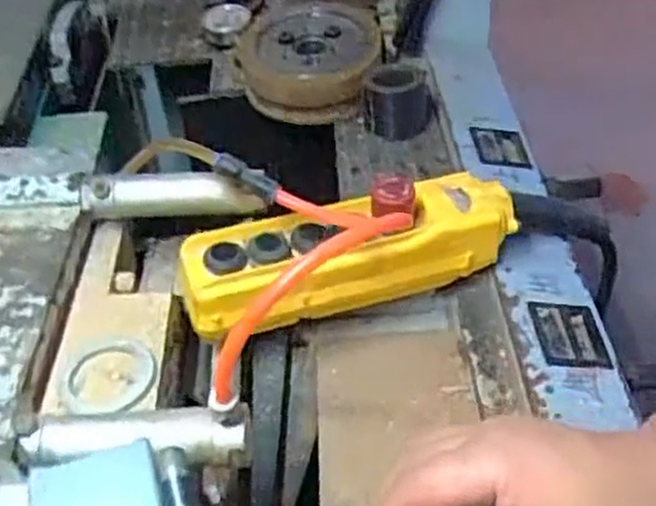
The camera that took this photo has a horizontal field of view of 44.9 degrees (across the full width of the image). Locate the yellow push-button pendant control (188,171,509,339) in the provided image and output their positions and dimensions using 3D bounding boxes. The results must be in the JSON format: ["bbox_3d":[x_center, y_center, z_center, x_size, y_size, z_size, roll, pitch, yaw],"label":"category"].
[{"bbox_3d":[0.017,-0.002,0.548,0.233,0.057,0.070,-15,44,-11],"label":"yellow push-button pendant control"}]

